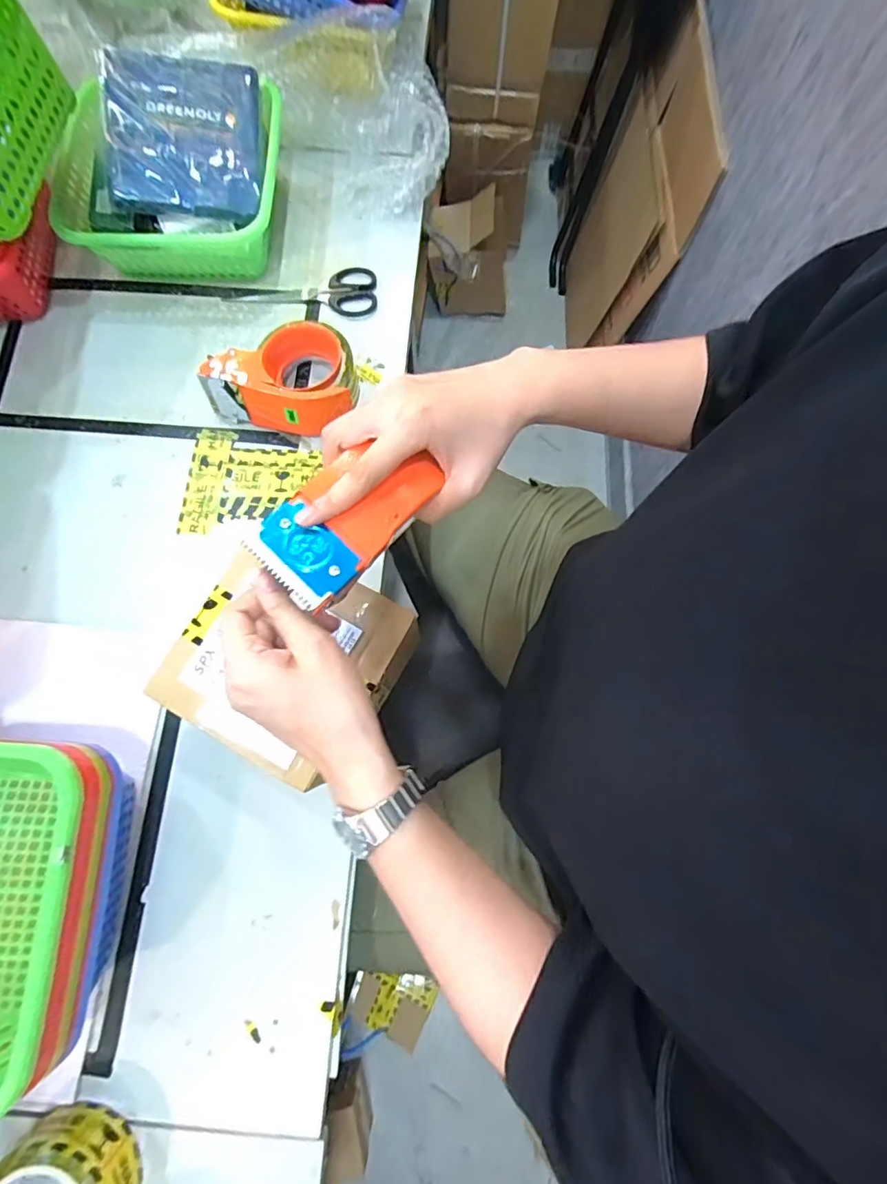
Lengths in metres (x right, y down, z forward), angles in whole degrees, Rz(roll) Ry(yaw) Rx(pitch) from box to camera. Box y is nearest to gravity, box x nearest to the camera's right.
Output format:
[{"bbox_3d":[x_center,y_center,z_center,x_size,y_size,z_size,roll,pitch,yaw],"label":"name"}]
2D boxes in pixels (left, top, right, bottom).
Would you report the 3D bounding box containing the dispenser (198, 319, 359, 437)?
[{"bbox_3d":[-0.163,-0.227,0.560,0.143,0.066,0.108,16,77,4],"label":"dispenser"}]

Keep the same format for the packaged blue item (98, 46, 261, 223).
[{"bbox_3d":[-0.266,-0.470,0.549,0.145,0.021,0.167,-3,85,-15],"label":"packaged blue item"}]

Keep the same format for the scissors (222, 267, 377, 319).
[{"bbox_3d":[-0.159,-0.355,0.622,0.169,0.005,0.064,10,77,3],"label":"scissors"}]

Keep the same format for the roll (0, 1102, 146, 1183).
[{"bbox_3d":[-0.291,0.460,0.401,0.108,0.055,0.104,0,77,1],"label":"roll"}]

